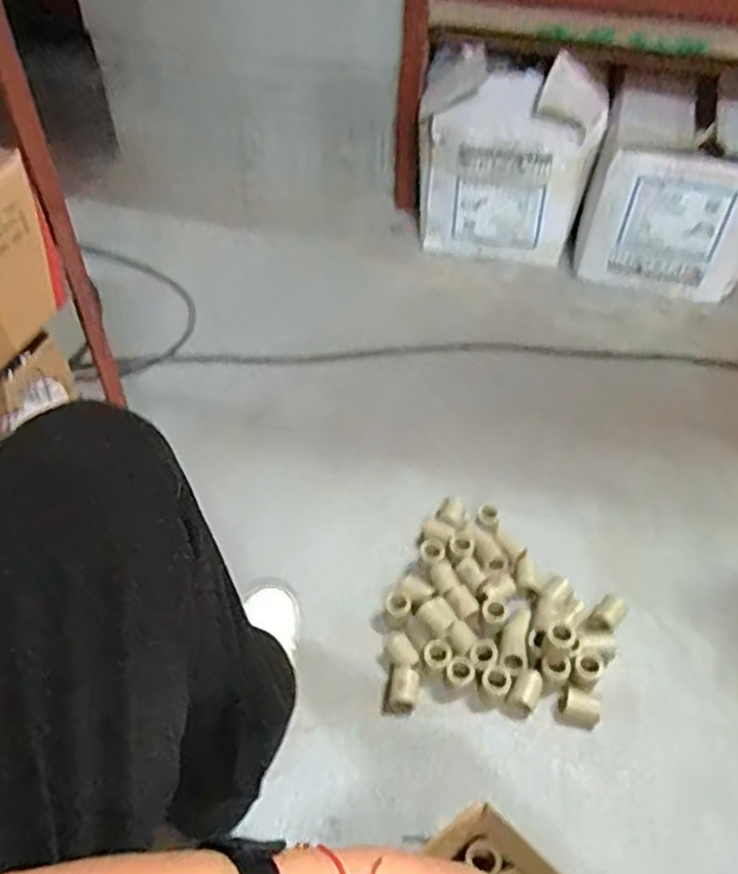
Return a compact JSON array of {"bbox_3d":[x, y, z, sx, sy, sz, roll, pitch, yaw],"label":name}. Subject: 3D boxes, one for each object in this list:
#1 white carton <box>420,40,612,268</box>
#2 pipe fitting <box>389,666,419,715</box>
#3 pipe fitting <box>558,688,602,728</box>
[{"bbox_3d":[0.238,-0.490,1.243,0.290,0.295,0.198,8,46,7],"label":"white carton"},{"bbox_3d":[0.036,0.260,0.736,0.027,0.023,0.042,6,46,6],"label":"pipe fitting"},{"bbox_3d":[0.211,0.273,0.718,0.041,0.027,0.025,12,46,11],"label":"pipe fitting"}]

